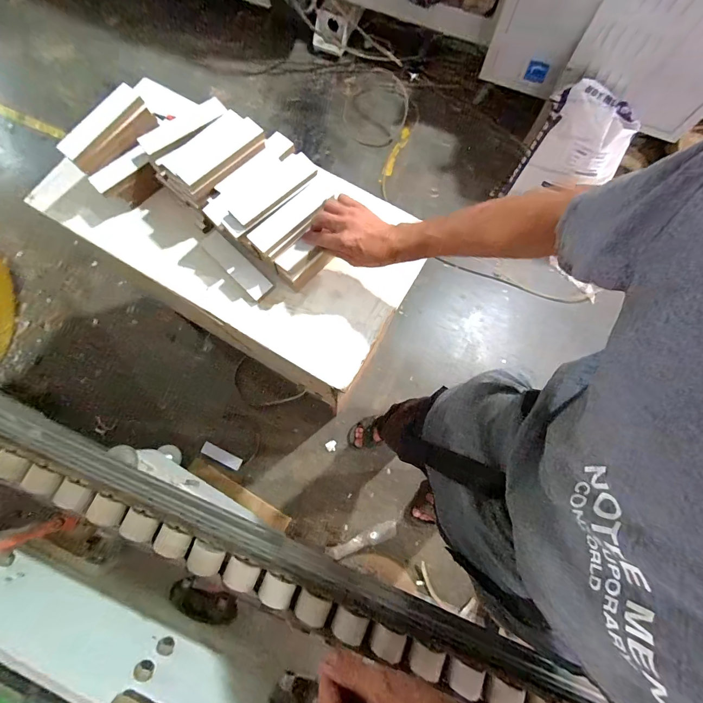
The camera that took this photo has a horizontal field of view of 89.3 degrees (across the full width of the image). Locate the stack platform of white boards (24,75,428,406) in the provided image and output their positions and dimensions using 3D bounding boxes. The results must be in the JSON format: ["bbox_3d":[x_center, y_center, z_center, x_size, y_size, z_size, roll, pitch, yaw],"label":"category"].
[{"bbox_3d":[-0.215,-0.220,0.595,0.655,0.123,0.318,37,75,9],"label":"stack platform of white boards"}]

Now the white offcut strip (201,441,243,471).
[{"bbox_3d":[-0.447,0.360,1.229,0.142,0.012,0.040,29,70,-3],"label":"white offcut strip"}]

